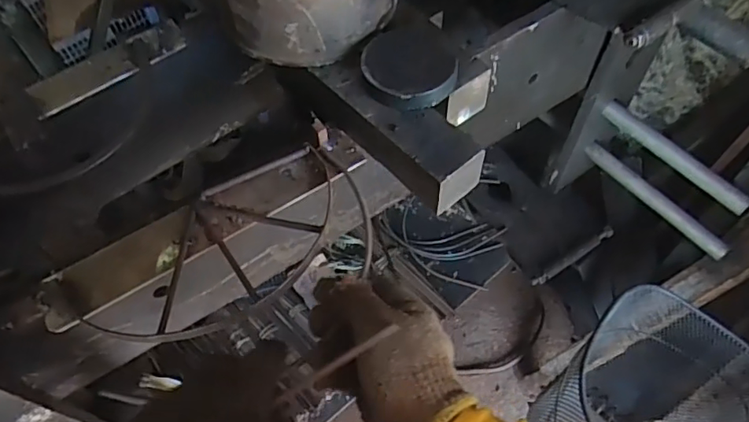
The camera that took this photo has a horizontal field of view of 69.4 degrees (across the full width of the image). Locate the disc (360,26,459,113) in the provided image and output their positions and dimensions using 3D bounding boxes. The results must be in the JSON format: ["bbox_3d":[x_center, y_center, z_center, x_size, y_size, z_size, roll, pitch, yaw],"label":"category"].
[{"bbox_3d":[0.030,-0.123,0.464,0.078,0.021,0.080,-2,58,2],"label":"disc"}]

